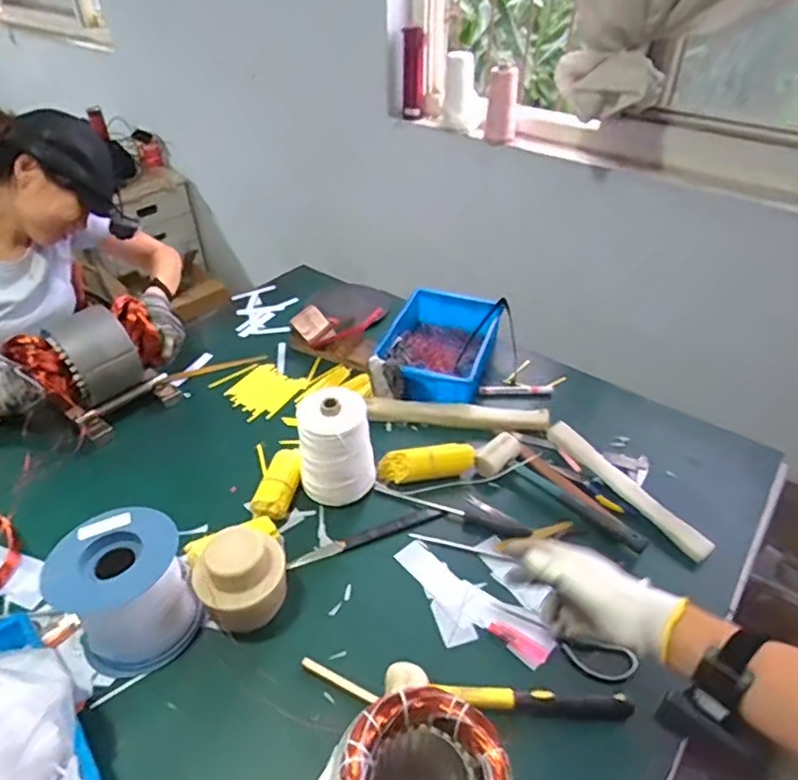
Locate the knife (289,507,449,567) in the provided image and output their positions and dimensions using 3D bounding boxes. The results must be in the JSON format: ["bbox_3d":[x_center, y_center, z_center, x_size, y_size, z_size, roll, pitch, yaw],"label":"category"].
[{"bbox_3d":[-0.048,0.219,0.869,0.233,0.014,0.023,-15,42,-17],"label":"knife"}]

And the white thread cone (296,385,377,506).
[{"bbox_3d":[-0.094,0.093,0.894,0.115,0.164,0.090,-8,40,-9],"label":"white thread cone"}]

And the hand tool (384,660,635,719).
[{"bbox_3d":[0.128,0.349,0.674,0.283,0.055,0.032,1,40,1],"label":"hand tool"}]

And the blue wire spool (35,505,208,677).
[{"bbox_3d":[-0.341,0.251,0.728,0.146,0.134,0.145,-24,45,-26],"label":"blue wire spool"}]

